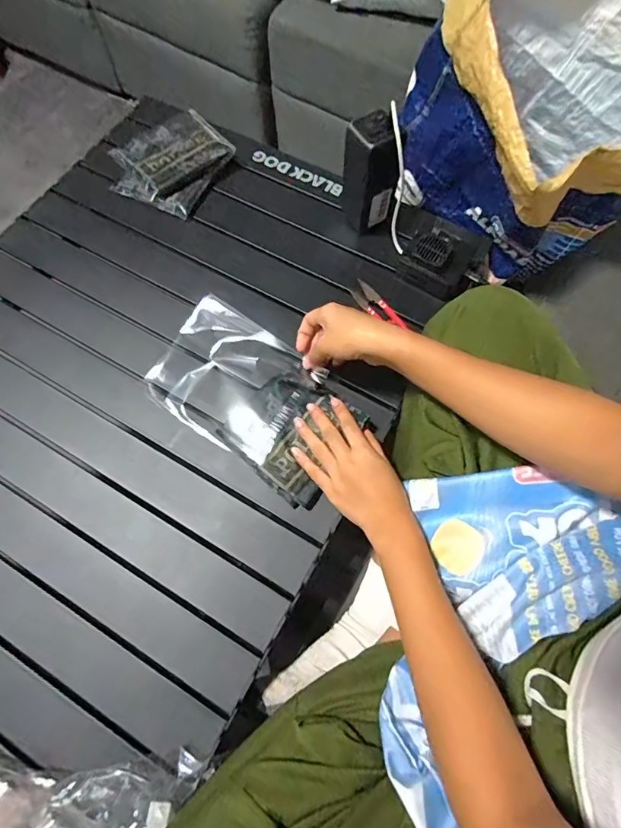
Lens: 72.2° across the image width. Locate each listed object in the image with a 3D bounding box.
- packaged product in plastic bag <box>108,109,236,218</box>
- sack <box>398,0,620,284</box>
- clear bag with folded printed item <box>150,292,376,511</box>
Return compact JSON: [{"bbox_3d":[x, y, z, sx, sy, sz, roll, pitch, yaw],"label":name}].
[{"bbox_3d":[-0.199,-0.369,0.620,0.152,0.038,0.170,33,73,12],"label":"packaged product in plastic bag"},{"bbox_3d":[0.291,-0.352,0.530,0.268,0.230,0.295,-24,71,-9],"label":"sack"},{"bbox_3d":[-0.065,-0.022,0.492,0.245,0.024,0.143,35,72,12],"label":"clear bag with folded printed item"}]

